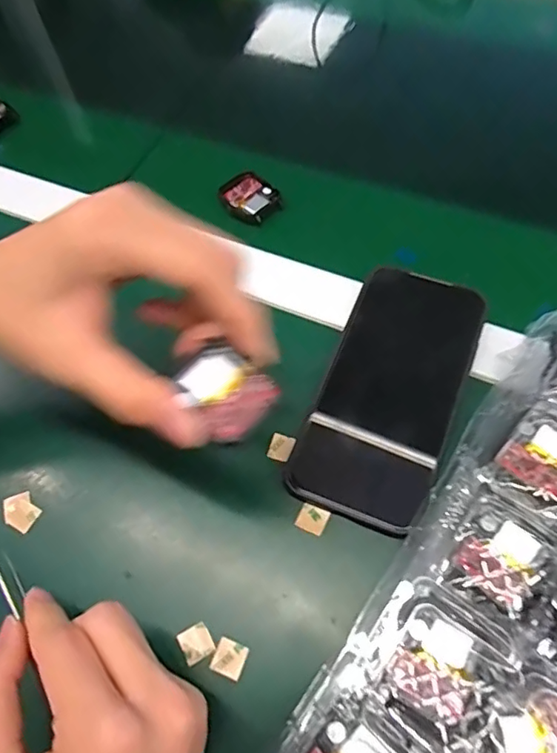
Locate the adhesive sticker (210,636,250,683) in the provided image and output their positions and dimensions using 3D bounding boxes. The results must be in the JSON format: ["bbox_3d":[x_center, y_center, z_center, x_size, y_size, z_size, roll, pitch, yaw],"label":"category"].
[{"bbox_3d":[-0.024,0.140,0.264,0.016,0.004,0.016,19,65,13],"label":"adhesive sticker"}]

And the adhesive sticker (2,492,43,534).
[{"bbox_3d":[-0.150,0.078,0.309,0.018,0.004,0.024,-37,66,-20],"label":"adhesive sticker"}]

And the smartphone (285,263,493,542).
[{"bbox_3d":[0.066,0.006,0.313,0.075,0.013,0.159,20,66,16],"label":"smartphone"}]

